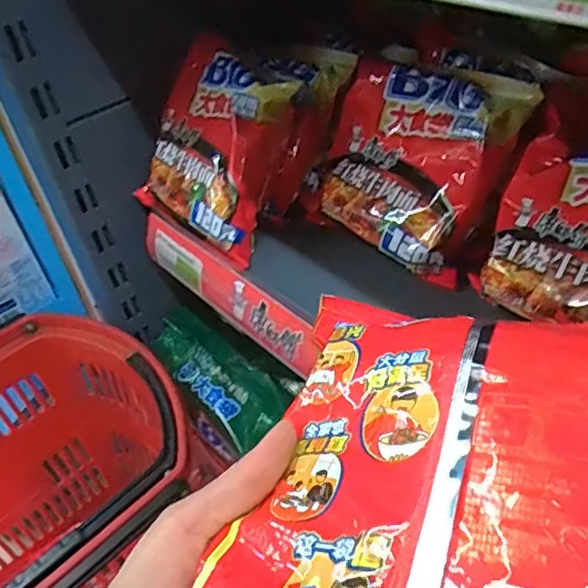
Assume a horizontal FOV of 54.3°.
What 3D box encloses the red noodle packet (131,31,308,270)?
[{"bbox_3d":[-0.064,-0.132,0.512,0.133,0.159,0.052,35,19,34],"label":"red noodle packet"}]

